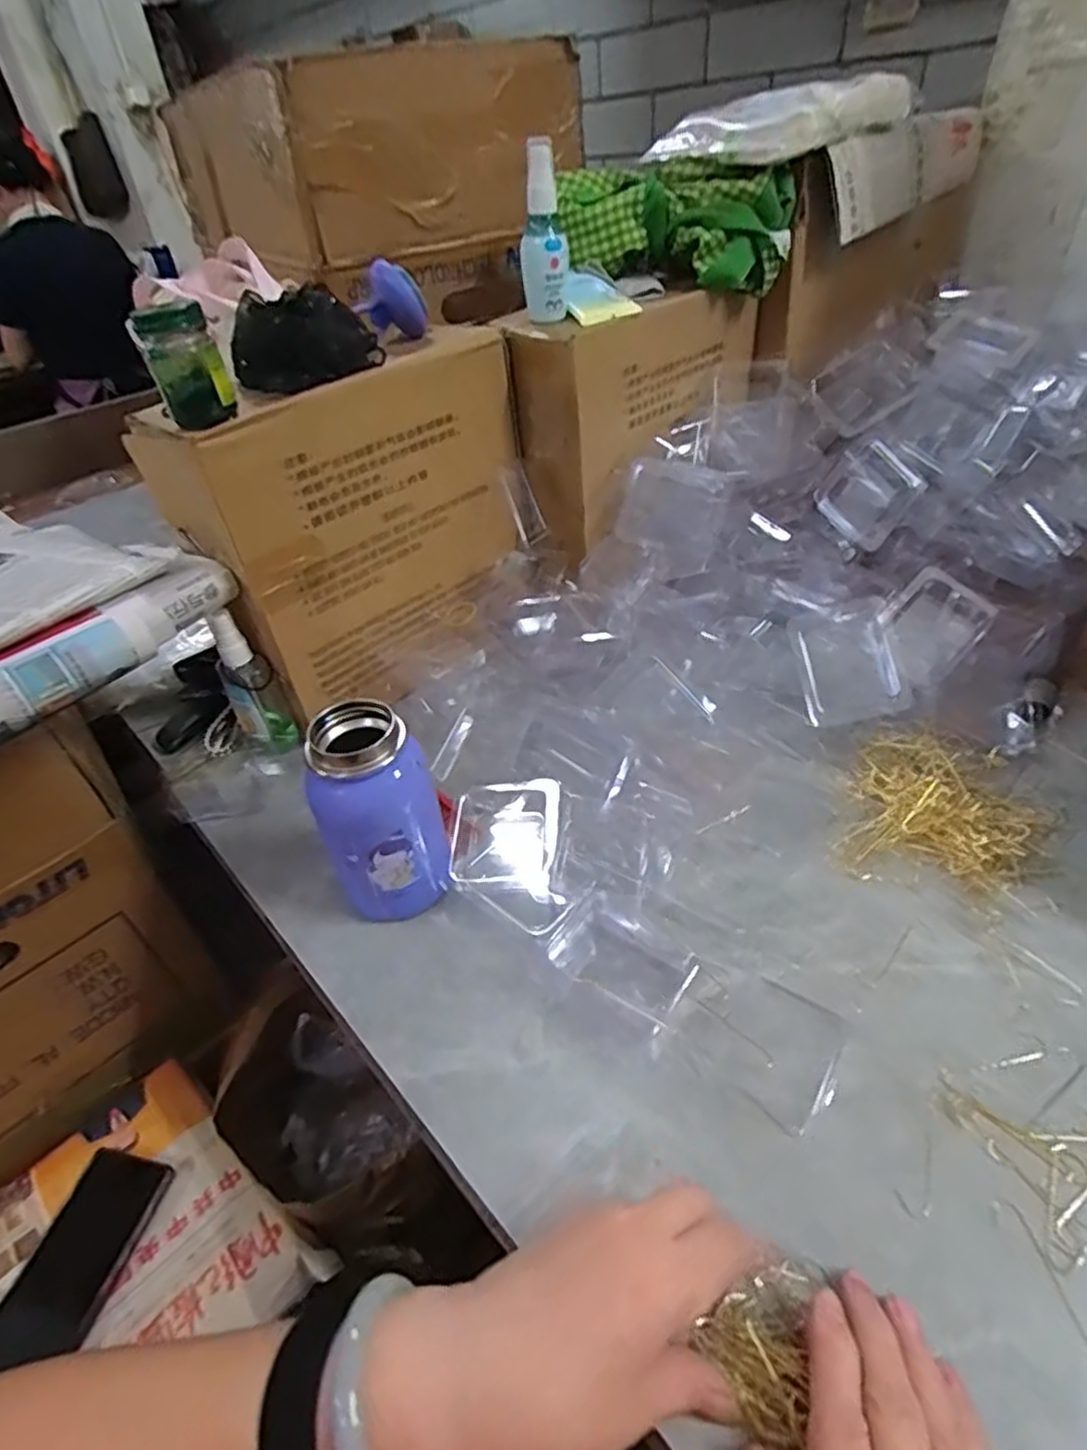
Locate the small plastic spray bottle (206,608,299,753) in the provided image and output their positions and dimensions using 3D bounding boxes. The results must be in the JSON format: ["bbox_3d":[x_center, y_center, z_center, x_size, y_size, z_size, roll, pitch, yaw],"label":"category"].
[{"bbox_3d":[-0.240,-0.035,0.575,0.039,0.124,0.039,-22,43,-19],"label":"small plastic spray bottle"}]

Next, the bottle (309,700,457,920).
[{"bbox_3d":[-0.103,0.060,0.447,0.070,0.141,0.061,-18,42,-15],"label":"bottle"}]

